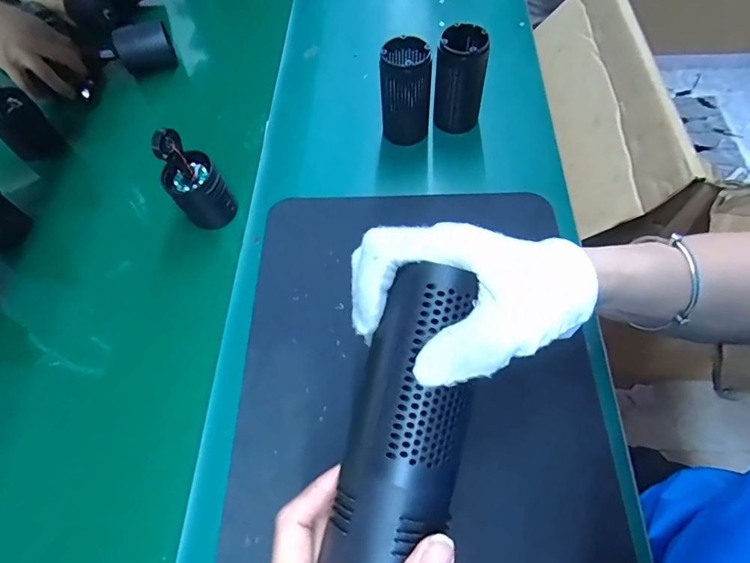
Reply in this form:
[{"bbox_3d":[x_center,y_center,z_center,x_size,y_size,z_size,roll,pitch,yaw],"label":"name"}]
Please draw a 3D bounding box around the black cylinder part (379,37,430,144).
[{"bbox_3d":[0.034,-0.206,0.500,0.054,0.109,0.061,-1,61,3],"label":"black cylinder part"}]

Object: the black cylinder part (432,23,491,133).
[{"bbox_3d":[0.093,-0.225,0.498,0.052,0.107,0.056,4,61,5],"label":"black cylinder part"}]

